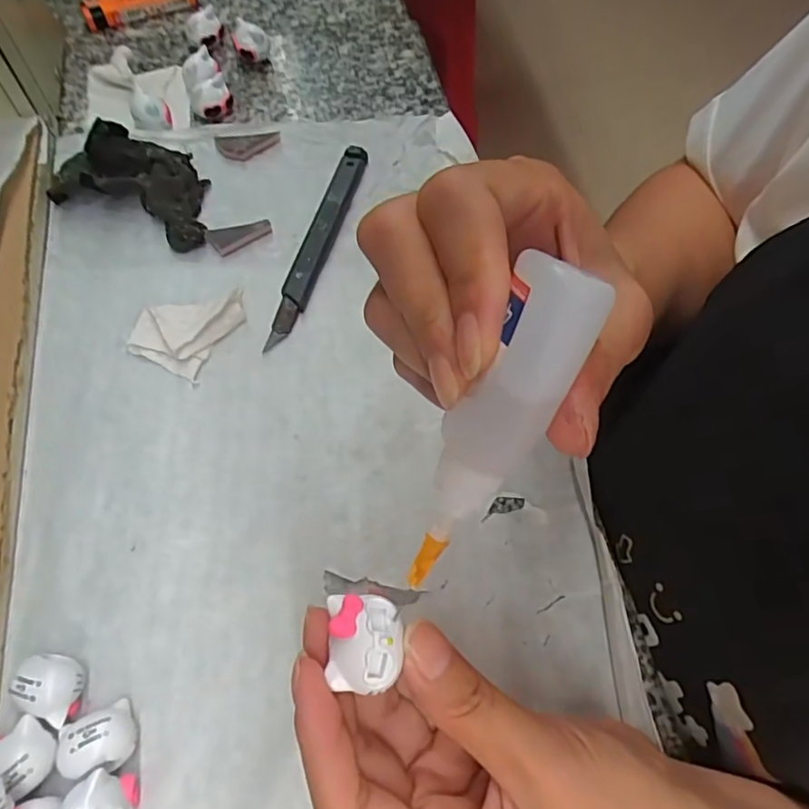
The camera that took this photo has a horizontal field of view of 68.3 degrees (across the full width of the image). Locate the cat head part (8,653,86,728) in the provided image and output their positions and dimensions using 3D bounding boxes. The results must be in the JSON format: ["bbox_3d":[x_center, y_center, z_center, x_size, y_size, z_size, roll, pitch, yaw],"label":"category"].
[{"bbox_3d":[-0.132,0.104,0.221,0.023,0.019,0.019,23,64,8],"label":"cat head part"}]

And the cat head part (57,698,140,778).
[{"bbox_3d":[-0.109,0.121,0.214,0.023,0.020,0.020,-21,66,-14],"label":"cat head part"}]

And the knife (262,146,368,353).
[{"bbox_3d":[-0.046,-0.092,0.332,0.015,0.011,0.143,16,63,4],"label":"knife"}]

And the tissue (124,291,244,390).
[{"bbox_3d":[-0.111,-0.042,0.302,0.044,0.013,0.050,26,64,9],"label":"tissue"}]

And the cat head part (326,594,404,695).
[{"bbox_3d":[-0.011,0.063,0.161,0.019,0.006,0.023,0,63,-4],"label":"cat head part"}]

